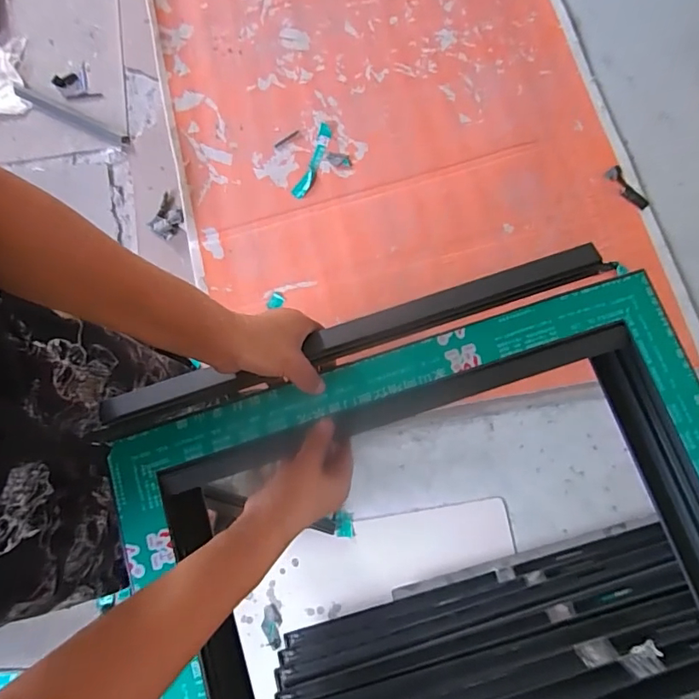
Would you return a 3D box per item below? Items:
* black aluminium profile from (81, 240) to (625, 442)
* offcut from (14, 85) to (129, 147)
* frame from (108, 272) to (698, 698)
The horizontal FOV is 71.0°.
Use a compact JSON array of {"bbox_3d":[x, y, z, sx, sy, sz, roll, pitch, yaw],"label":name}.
[{"bbox_3d":[0.000,-0.007,0.460,0.484,0.030,0.041,-19,78,3],"label":"black aluminium profile"},{"bbox_3d":[-0.872,-0.728,1.531,0.398,0.024,0.048,26,79,6],"label":"offcut"},{"bbox_3d":[0.237,0.617,0.386,0.572,0.078,1.287,-18,78,-3],"label":"frame"}]

